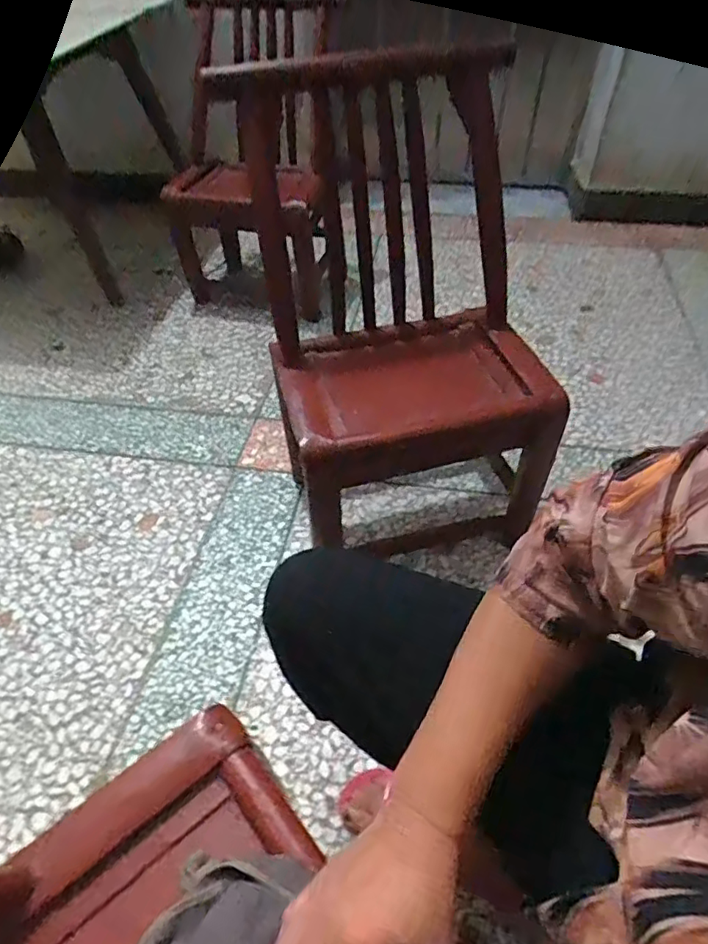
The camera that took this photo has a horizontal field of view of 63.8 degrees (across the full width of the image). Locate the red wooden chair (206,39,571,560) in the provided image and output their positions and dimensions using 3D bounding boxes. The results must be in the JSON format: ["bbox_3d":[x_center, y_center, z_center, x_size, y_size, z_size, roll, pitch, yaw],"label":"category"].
[{"bbox_3d":[0.069,-0.183,0.819,0.360,0.608,0.351,-13,48,-11],"label":"red wooden chair"}]

